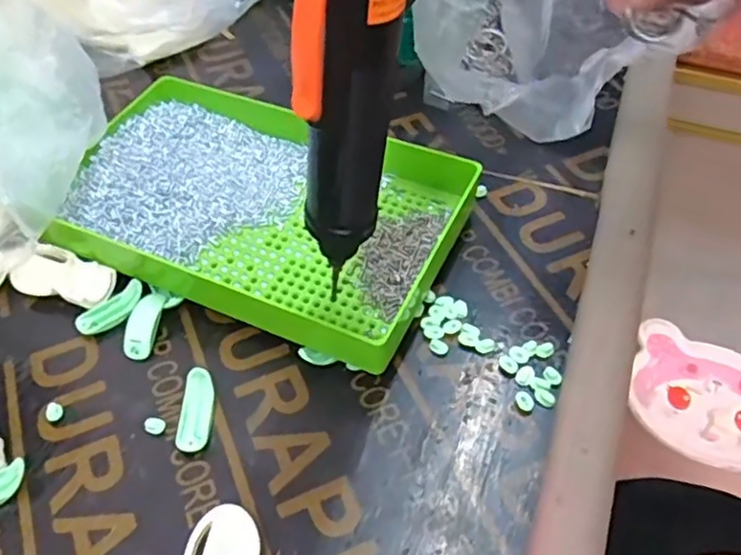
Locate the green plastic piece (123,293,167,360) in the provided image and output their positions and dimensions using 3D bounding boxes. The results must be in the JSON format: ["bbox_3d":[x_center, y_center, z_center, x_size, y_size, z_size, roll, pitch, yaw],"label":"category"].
[{"bbox_3d":[-0.129,0.027,0.375,0.017,0.012,0.039,6,51,8],"label":"green plastic piece"}]

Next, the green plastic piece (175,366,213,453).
[{"bbox_3d":[-0.089,0.067,0.337,0.016,0.005,0.042,0,66,3],"label":"green plastic piece"}]

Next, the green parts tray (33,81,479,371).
[{"bbox_3d":[-0.071,-0.047,0.424,0.240,0.041,0.164,19,54,18],"label":"green parts tray"}]

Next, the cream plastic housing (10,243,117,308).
[{"bbox_3d":[-0.185,0.003,0.402,0.061,0.015,0.035,19,54,18],"label":"cream plastic housing"}]

